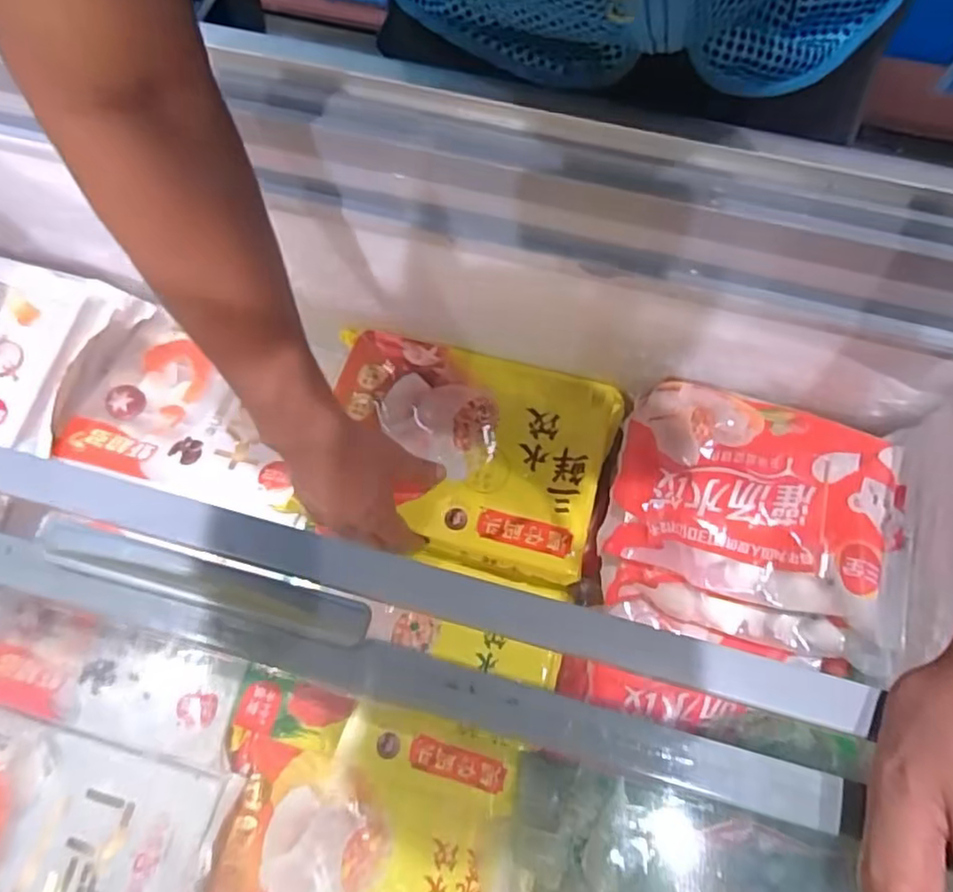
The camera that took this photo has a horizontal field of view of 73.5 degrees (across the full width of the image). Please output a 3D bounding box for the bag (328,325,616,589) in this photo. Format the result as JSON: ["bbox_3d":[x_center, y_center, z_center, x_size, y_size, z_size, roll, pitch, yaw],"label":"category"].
[{"bbox_3d":[-0.016,0.001,0.618,0.268,0.031,0.193,15,68,7],"label":"bag"}]

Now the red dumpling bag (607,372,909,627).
[{"bbox_3d":[0.231,0.041,0.534,0.219,0.043,0.164,17,69,7],"label":"red dumpling bag"}]

